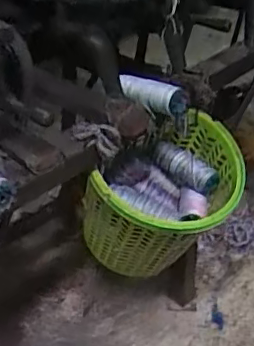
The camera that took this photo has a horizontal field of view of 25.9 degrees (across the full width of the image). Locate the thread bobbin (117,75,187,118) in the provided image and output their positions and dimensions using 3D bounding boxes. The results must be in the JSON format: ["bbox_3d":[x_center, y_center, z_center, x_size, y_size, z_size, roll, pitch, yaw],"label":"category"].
[{"bbox_3d":[0.043,-0.138,0.963,0.128,0.048,0.044,20,42,20],"label":"thread bobbin"}]

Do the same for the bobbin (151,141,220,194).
[{"bbox_3d":[0.118,-0.007,1.103,0.138,0.056,0.060,30,46,29],"label":"bobbin"}]

